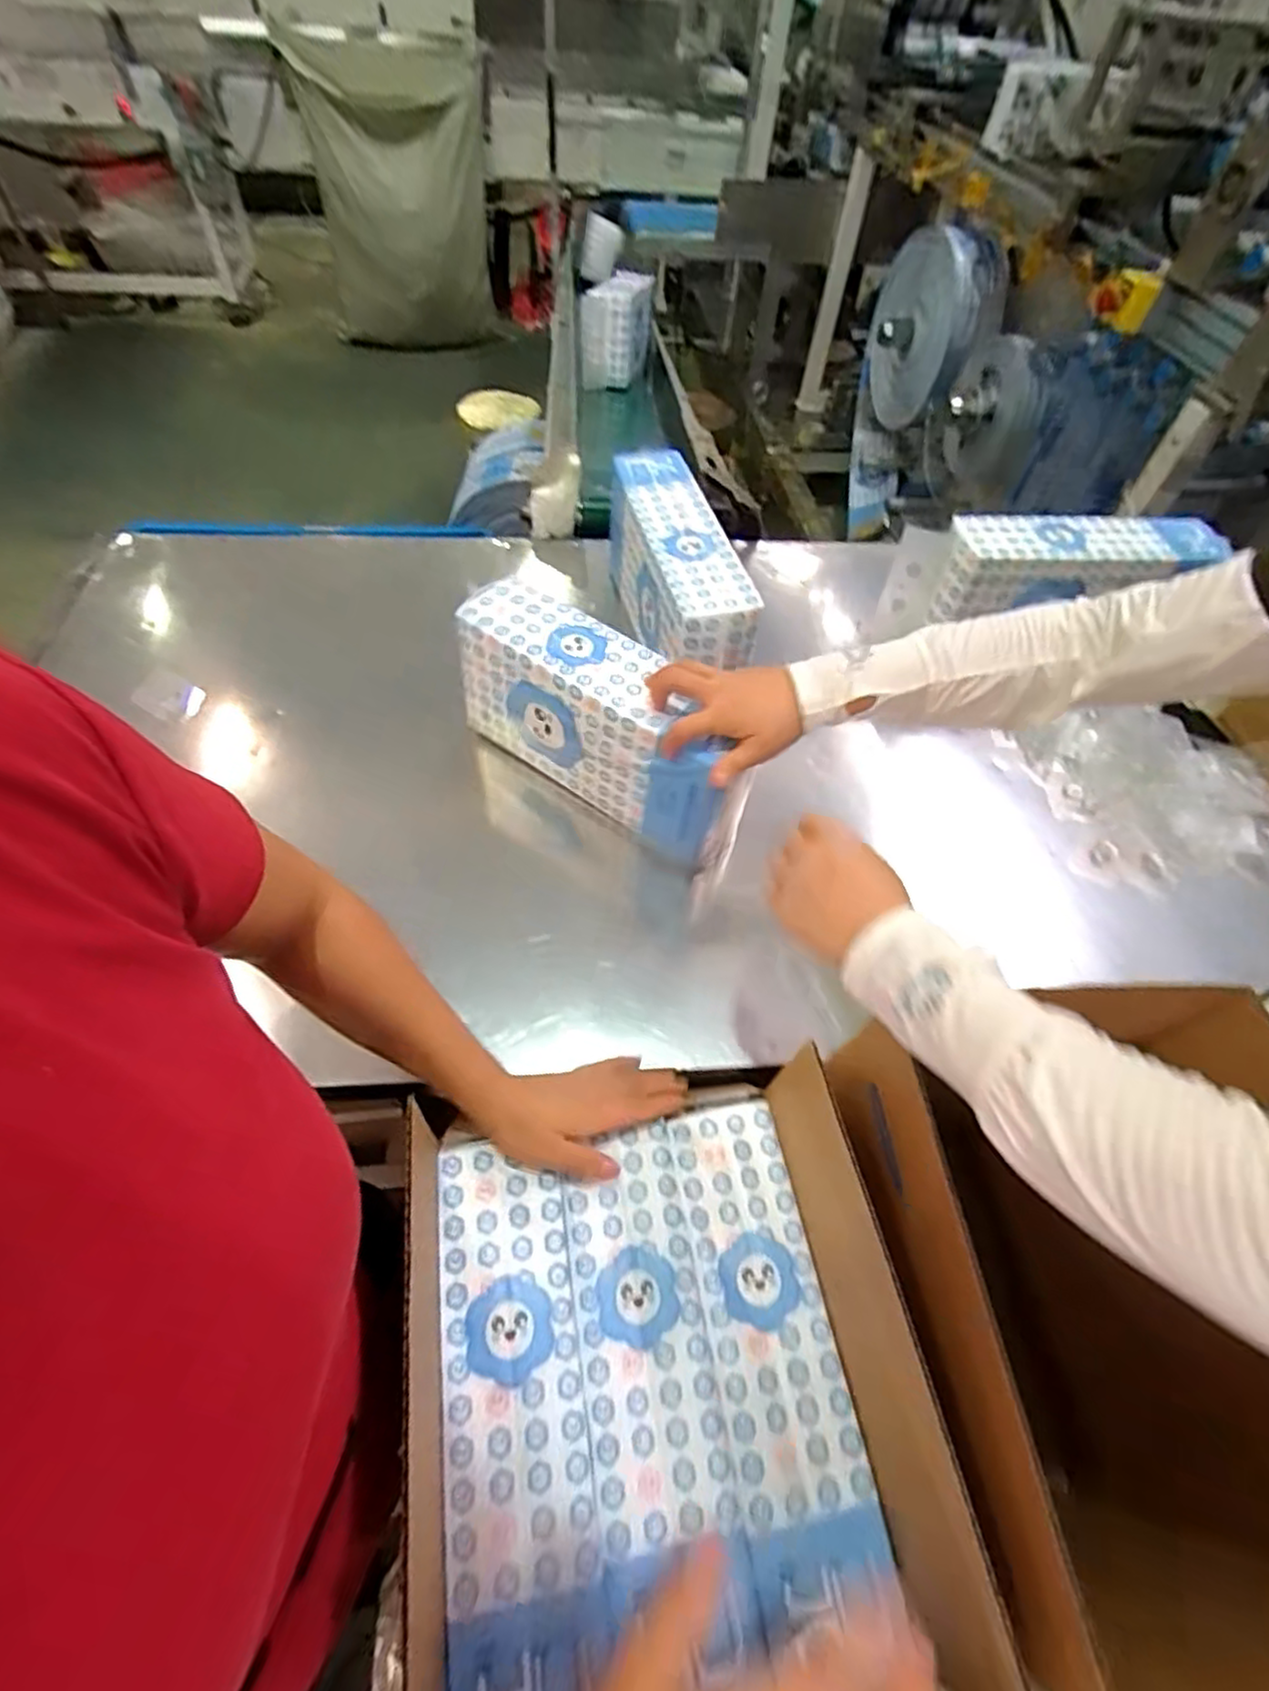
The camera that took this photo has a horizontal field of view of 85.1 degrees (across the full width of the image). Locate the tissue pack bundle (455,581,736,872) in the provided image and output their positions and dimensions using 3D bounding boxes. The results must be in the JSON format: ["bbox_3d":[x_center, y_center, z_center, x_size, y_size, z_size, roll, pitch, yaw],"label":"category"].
[{"bbox_3d":[-0.032,-0.125,0.710,0.302,0.162,0.085,33,60,17],"label":"tissue pack bundle"}]

